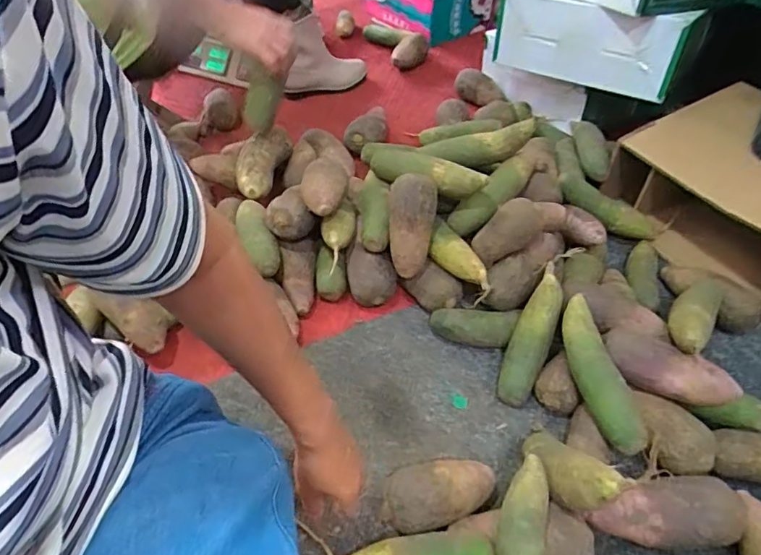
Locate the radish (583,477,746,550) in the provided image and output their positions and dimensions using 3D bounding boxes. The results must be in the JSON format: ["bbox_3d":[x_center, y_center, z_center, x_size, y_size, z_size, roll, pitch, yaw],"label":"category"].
[{"bbox_3d":[0.332,0.281,0.602,0.172,0.056,0.072,-9,47,9],"label":"radish"}]

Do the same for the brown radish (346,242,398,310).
[{"bbox_3d":[-0.017,0.006,0.848,0.090,0.085,0.066,15,49,13],"label":"brown radish"}]

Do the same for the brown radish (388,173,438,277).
[{"bbox_3d":[0.050,-0.082,0.815,0.073,0.161,0.075,0,11,-3],"label":"brown radish"}]

